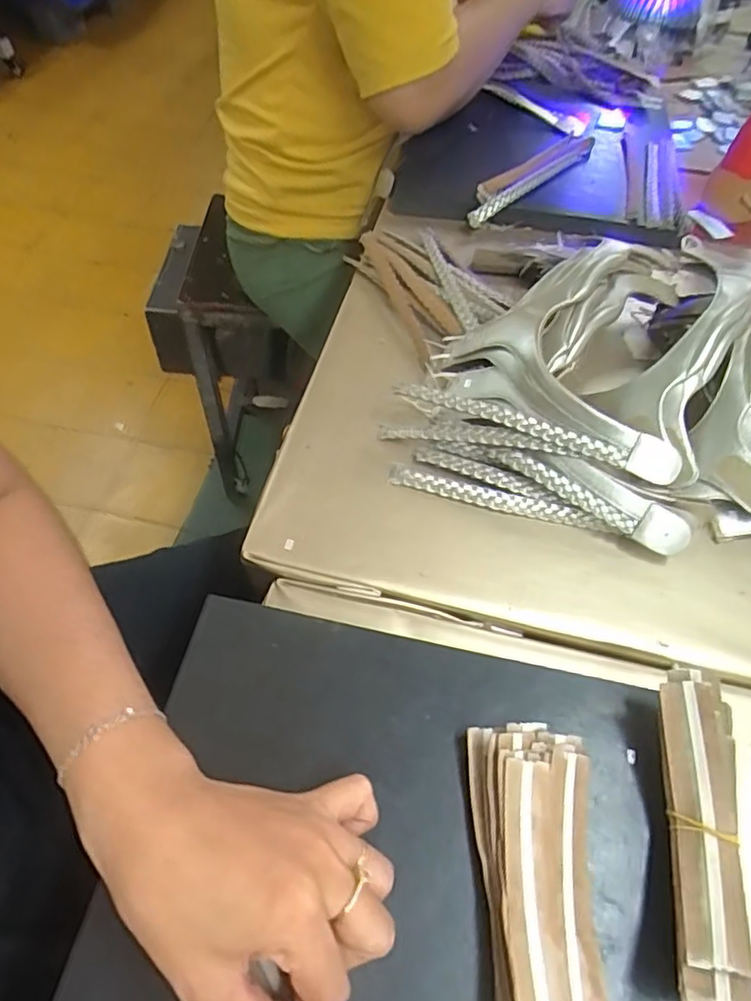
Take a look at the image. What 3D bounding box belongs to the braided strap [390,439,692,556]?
[{"bbox_3d":[0.115,-0.010,0.420,0.198,0.035,0.040,16,57,7],"label":"braided strap"}]

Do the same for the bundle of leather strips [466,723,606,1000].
[{"bbox_3d":[0.076,0.178,0.271,0.056,0.028,0.140,2,56,-1],"label":"bundle of leather strips"}]

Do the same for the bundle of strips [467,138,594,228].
[{"bbox_3d":[0.172,-0.348,0.640,0.029,0.028,0.198,40,63,21],"label":"bundle of strips"}]

